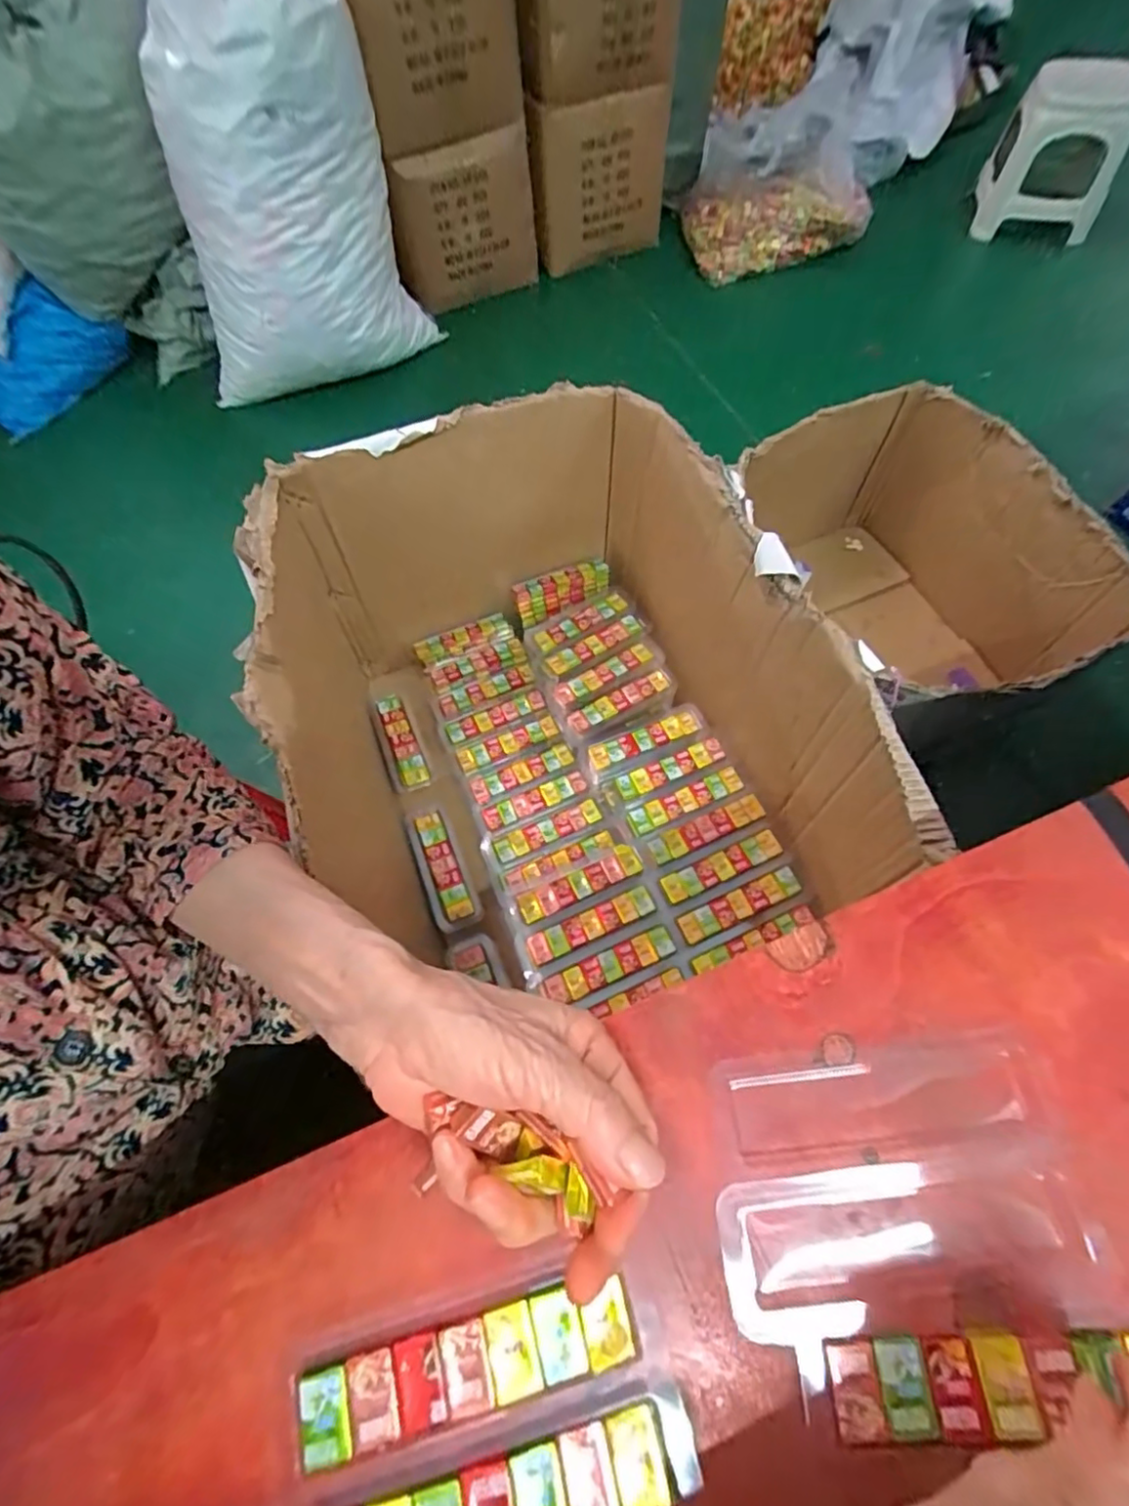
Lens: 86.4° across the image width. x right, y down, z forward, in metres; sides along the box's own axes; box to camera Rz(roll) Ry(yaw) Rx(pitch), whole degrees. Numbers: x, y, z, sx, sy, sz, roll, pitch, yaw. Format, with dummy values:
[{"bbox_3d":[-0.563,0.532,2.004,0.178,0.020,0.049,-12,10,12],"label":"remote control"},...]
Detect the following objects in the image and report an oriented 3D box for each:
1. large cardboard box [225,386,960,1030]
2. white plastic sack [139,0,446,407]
[{"bbox_3d":[-0.021,-0.060,0.579,0.424,0.281,0.483,-20,64,-6],"label":"large cardboard box"},{"bbox_3d":[-0.574,-1.089,1.184,0.422,0.680,0.273,7,64,7],"label":"white plastic sack"}]

